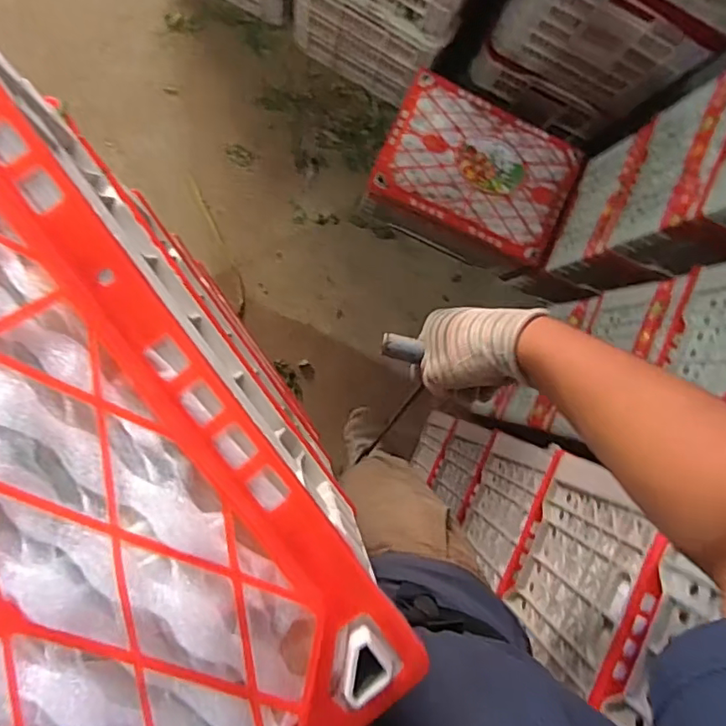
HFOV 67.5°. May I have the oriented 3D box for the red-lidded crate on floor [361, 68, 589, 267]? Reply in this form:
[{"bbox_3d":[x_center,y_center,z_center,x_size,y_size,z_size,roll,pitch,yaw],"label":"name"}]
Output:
[{"bbox_3d":[0.243,-0.426,1.282,0.437,0.259,0.284,24,88,-7],"label":"red-lidded crate on floor"}]

